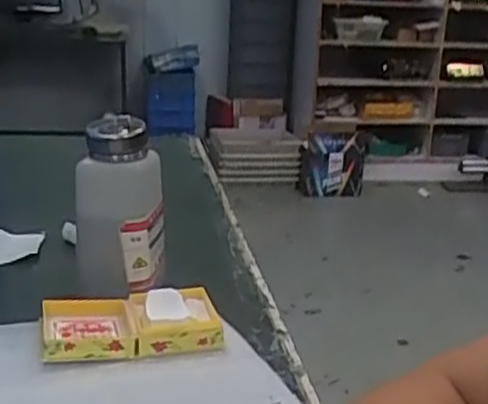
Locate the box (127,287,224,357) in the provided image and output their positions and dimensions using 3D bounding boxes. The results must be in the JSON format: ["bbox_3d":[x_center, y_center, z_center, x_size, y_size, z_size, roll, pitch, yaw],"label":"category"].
[{"bbox_3d":[-0.043,0.076,0.469,0.055,0.024,0.053,-1,19,-15],"label":"box"}]

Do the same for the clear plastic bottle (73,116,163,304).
[{"bbox_3d":[-0.085,0.008,0.508,0.064,0.124,0.054,2,18,-8],"label":"clear plastic bottle"}]

